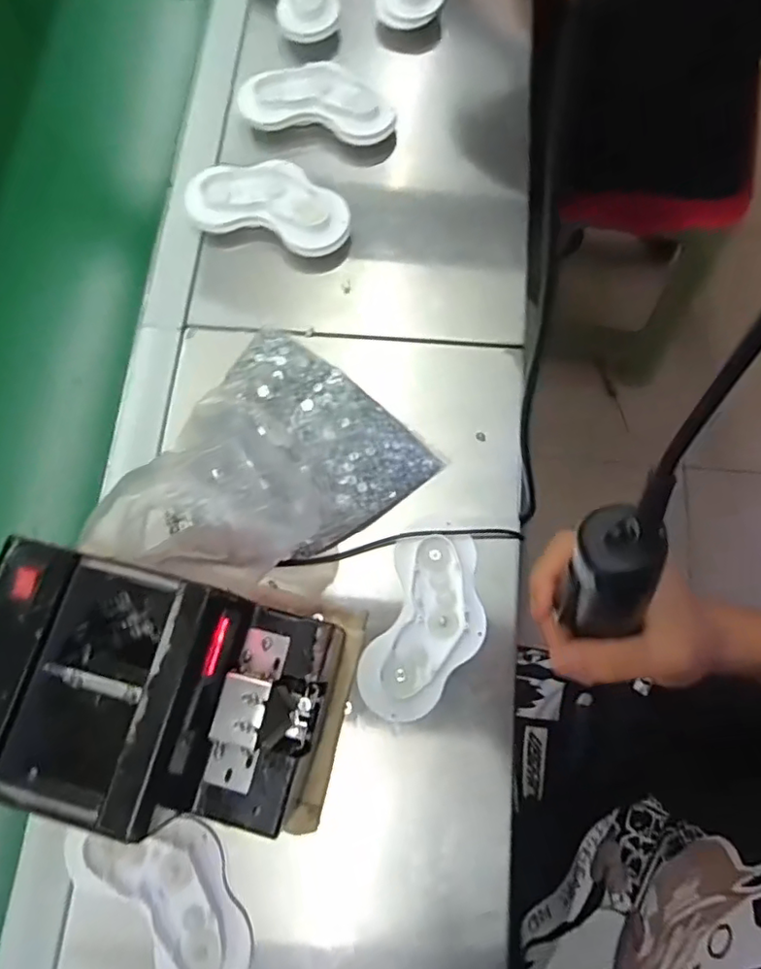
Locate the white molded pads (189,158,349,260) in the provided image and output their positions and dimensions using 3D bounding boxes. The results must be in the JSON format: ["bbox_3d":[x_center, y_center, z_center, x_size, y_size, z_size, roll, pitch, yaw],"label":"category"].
[{"bbox_3d":[-0.097,-0.253,0.536,0.150,0.024,0.078,19,74,8],"label":"white molded pads"}]

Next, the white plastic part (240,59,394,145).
[{"bbox_3d":[-0.057,-0.369,0.562,0.145,0.025,0.075,16,74,7],"label":"white plastic part"}]

